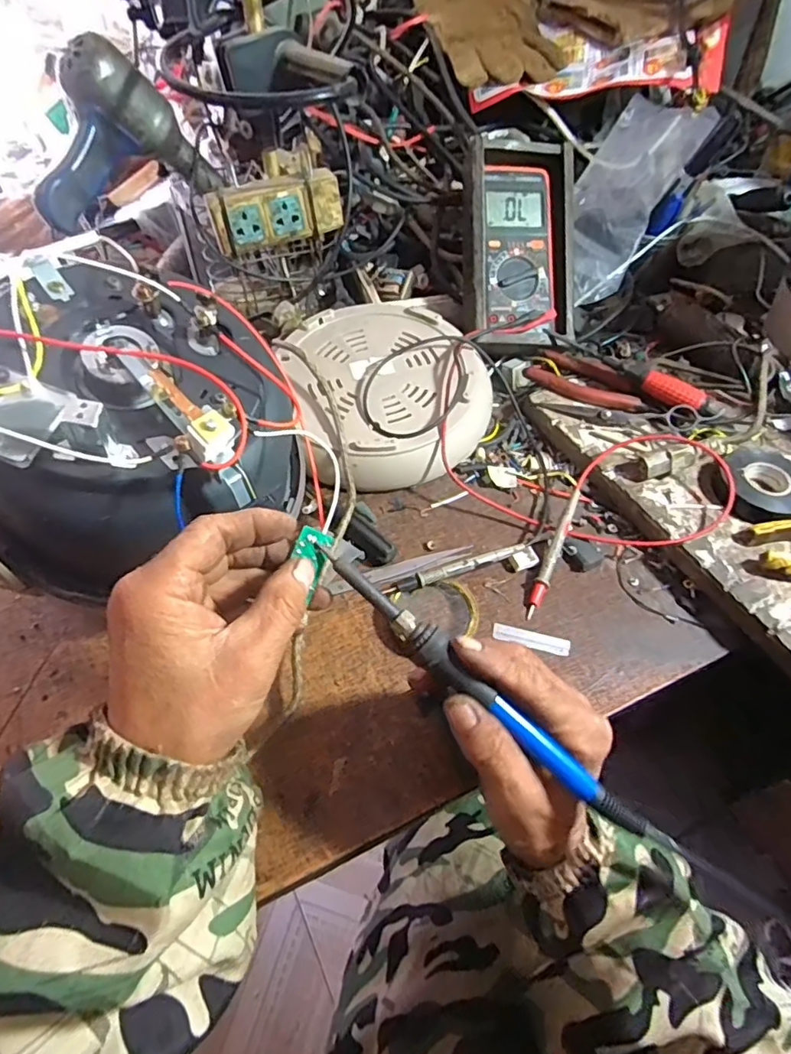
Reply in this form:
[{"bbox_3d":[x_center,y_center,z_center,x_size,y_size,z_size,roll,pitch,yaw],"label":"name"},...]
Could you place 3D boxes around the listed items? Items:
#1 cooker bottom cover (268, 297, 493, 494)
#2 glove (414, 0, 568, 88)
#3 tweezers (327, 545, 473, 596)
[{"bbox_3d":[-0.009,-0.136,0.539,0.199,0.048,0.210,-12,54,-9],"label":"cooker bottom cover"},{"bbox_3d":[0.118,-0.651,0.707,0.138,0.024,0.258,-20,71,2],"label":"glove"},{"bbox_3d":[0.005,0.035,0.451,0.122,0.006,0.015,-16,55,-11],"label":"tweezers"}]

